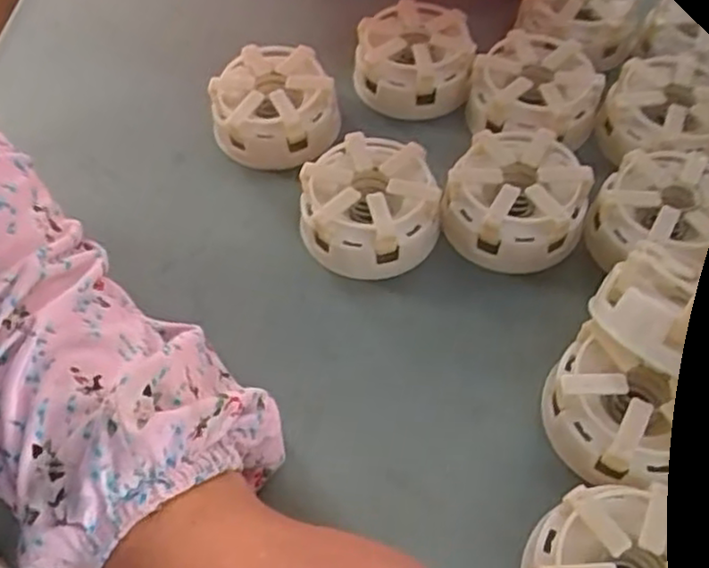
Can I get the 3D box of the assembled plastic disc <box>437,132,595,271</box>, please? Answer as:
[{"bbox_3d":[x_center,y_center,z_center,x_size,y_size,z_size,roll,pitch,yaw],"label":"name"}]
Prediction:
[{"bbox_3d":[0.078,-0.040,0.339,0.062,0.030,0.065,-1,57,2],"label":"assembled plastic disc"}]

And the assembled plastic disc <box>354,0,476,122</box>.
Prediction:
[{"bbox_3d":[0.033,-0.128,0.403,0.064,0.031,0.064,-1,57,2],"label":"assembled plastic disc"}]

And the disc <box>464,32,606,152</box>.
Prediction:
[{"bbox_3d":[0.097,-0.103,0.381,0.069,0.027,0.070,-2,56,3],"label":"disc"}]

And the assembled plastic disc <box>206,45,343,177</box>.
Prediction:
[{"bbox_3d":[-0.042,-0.094,0.378,0.065,0.030,0.064,-11,57,-5],"label":"assembled plastic disc"}]

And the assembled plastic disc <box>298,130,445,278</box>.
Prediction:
[{"bbox_3d":[0.008,-0.038,0.340,0.065,0.034,0.062,-1,57,2],"label":"assembled plastic disc"}]

